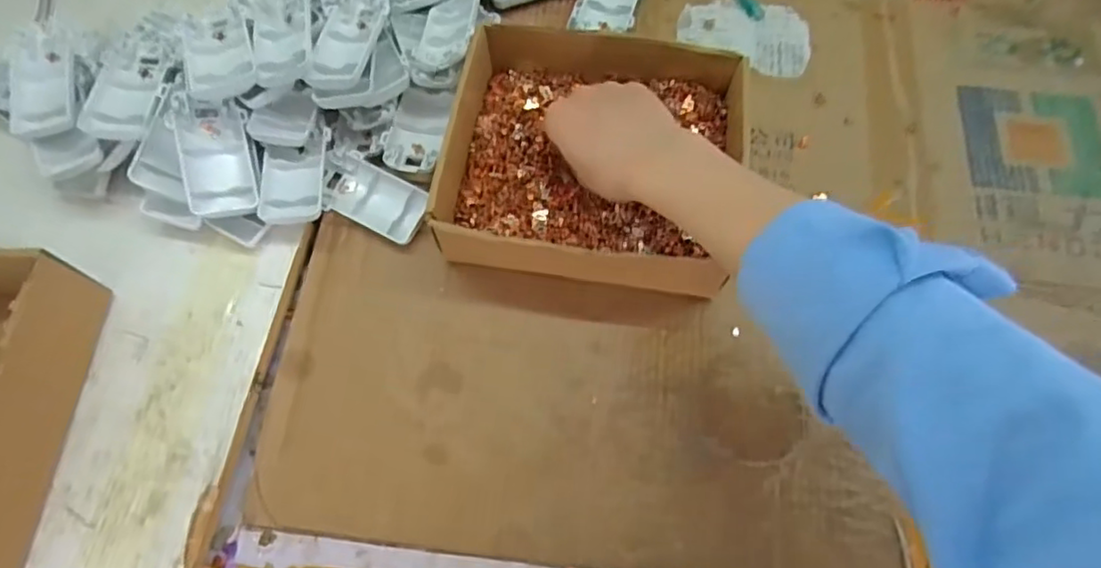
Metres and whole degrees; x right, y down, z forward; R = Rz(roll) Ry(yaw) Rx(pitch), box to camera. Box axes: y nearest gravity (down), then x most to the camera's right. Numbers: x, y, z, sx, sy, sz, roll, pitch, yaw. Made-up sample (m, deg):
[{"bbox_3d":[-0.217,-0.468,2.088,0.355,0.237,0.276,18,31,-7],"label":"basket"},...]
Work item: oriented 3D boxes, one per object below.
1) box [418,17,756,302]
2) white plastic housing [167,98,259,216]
[{"bbox_3d":[0.031,-0.095,0.466,0.206,0.061,0.193,6,67,1],"label":"box"},{"bbox_3d":[-0.248,-0.095,0.466,0.047,0.018,0.088,-10,83,-18],"label":"white plastic housing"}]

